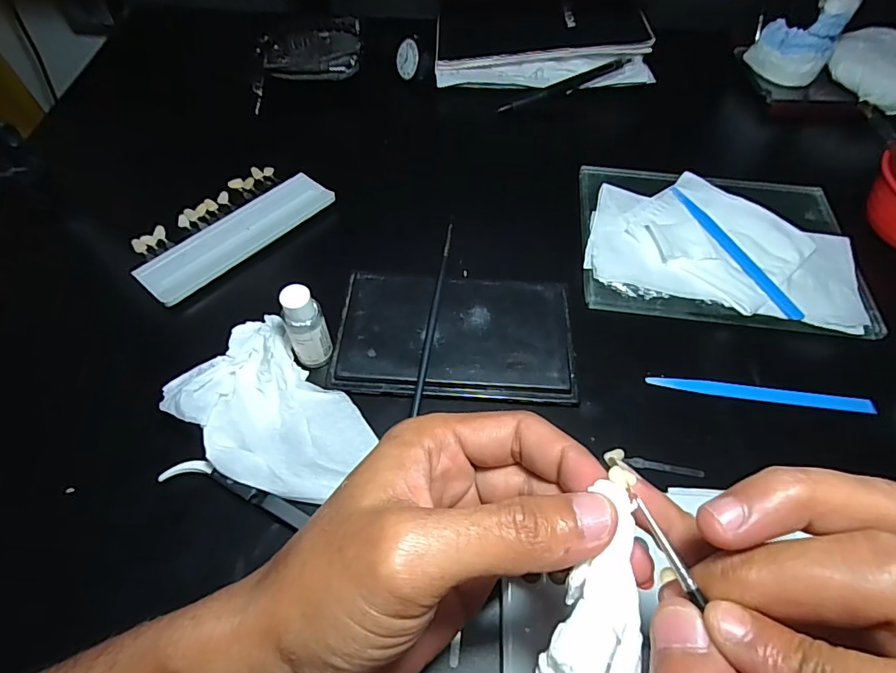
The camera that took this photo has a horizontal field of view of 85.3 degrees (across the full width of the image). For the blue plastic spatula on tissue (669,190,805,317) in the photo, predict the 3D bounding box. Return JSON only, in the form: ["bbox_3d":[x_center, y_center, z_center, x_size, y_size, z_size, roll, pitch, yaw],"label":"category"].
[{"bbox_3d":[0.209,-0.066,0.360,0.010,0.004,0.136,-18,60,-13],"label":"blue plastic spatula on tissue"}]

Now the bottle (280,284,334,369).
[{"bbox_3d":[-0.084,-0.005,0.287,0.024,0.053,0.021,-27,62,-18],"label":"bottle"}]

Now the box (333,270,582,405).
[{"bbox_3d":[0.005,-0.003,0.316,0.148,0.011,0.087,4,57,0],"label":"box"}]

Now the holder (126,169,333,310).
[{"bbox_3d":[-0.166,-0.084,0.372,0.074,0.009,0.147,35,63,22],"label":"holder"}]

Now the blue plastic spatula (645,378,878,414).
[{"bbox_3d":[0.196,0.037,0.307,0.136,0.009,0.012,7,57,2],"label":"blue plastic spatula"}]

